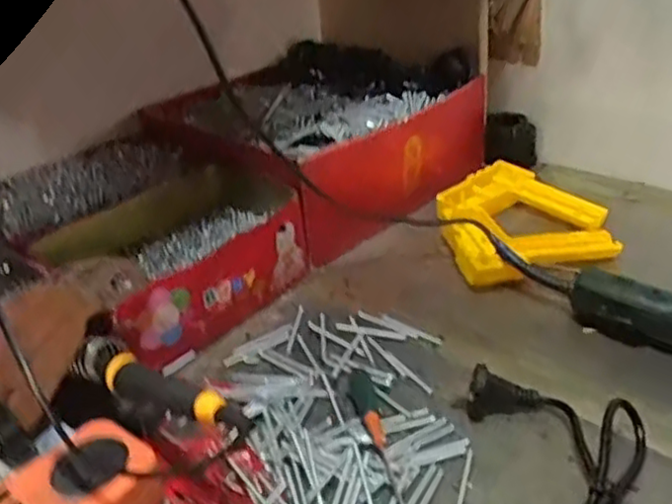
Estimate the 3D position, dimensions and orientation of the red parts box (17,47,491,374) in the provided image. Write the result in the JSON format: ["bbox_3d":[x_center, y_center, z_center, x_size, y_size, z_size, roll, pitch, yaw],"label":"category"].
[{"bbox_3d":[-0.087,-0.085,0.730,0.269,0.115,0.488,21,39,37],"label":"red parts box"}]

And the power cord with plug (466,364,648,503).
[{"bbox_3d":[0.134,0.138,0.388,0.106,0.047,0.201,-1,31,7],"label":"power cord with plug"}]

